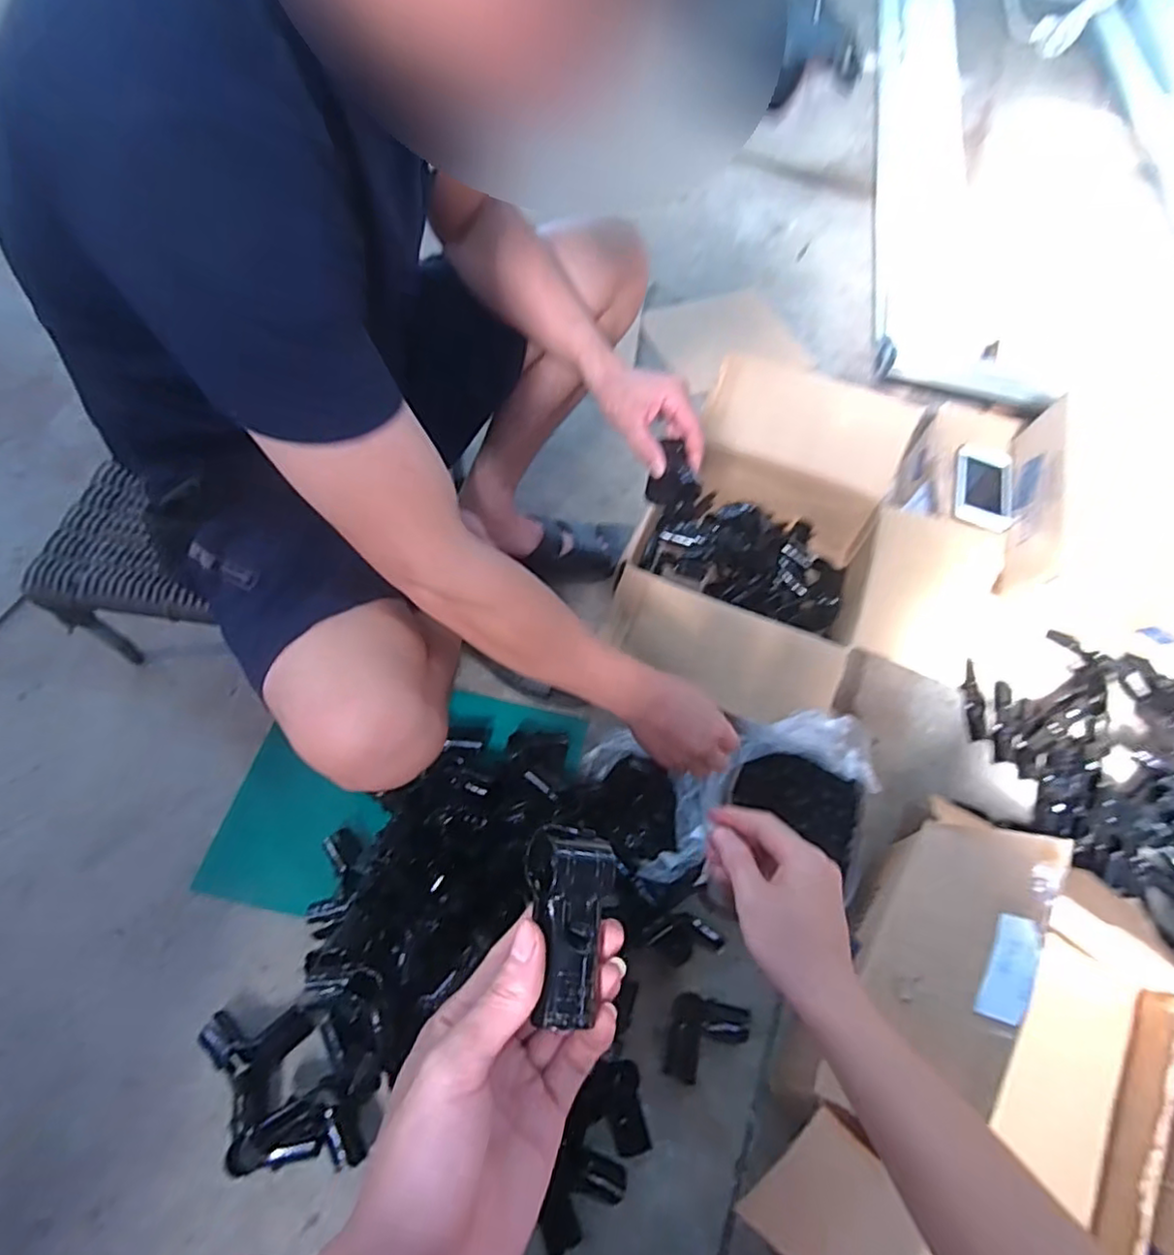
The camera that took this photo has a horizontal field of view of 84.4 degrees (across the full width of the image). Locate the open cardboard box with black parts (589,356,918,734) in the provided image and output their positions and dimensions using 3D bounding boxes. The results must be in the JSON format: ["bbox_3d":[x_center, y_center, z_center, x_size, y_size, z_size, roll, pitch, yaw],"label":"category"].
[{"bbox_3d":[0.242,-0.117,0.930,0.307,0.196,0.500,22,62,9],"label":"open cardboard box with black parts"}]

